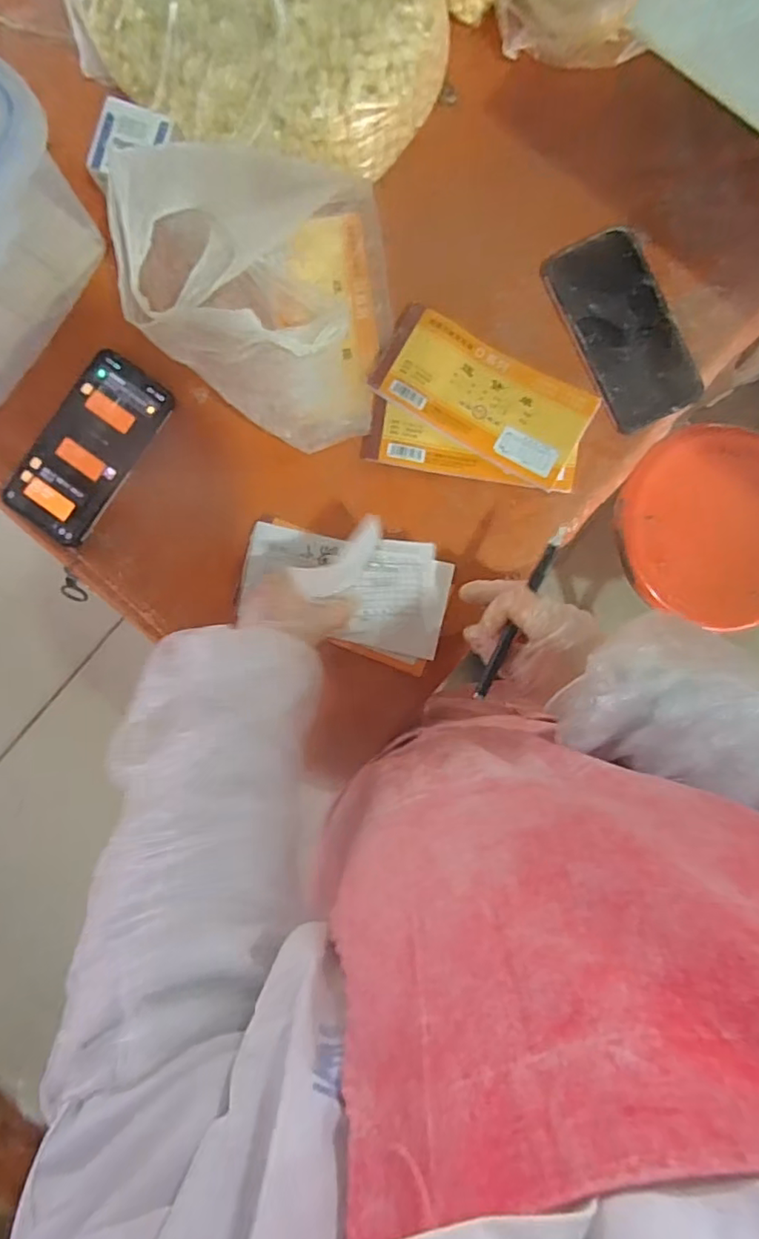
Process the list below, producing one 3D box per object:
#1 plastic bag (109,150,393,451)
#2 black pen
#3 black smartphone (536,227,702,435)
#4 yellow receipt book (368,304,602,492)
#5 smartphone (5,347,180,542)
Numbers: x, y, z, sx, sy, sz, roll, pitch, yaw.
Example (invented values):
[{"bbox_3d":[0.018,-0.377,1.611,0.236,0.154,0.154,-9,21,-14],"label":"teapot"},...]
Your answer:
[{"bbox_3d":[-0.082,-0.240,0.425,0.178,0.144,0.196,-3,92,1],"label":"plastic bag"},{"bbox_3d":[0.099,-0.003,0.405,0.009,0.009,0.132,26,93,0],"label":"black pen"},{"bbox_3d":[0.205,-0.243,0.480,0.078,0.013,0.159,-25,92,2],"label":"black smartphone"},{"bbox_3d":[0.087,-0.190,0.481,0.174,0.016,0.096,29,89,1],"label":"yellow receipt book"},{"bbox_3d":[-0.249,-0.147,0.494,0.083,0.009,0.158,36,92,-1],"label":"smartphone"}]

